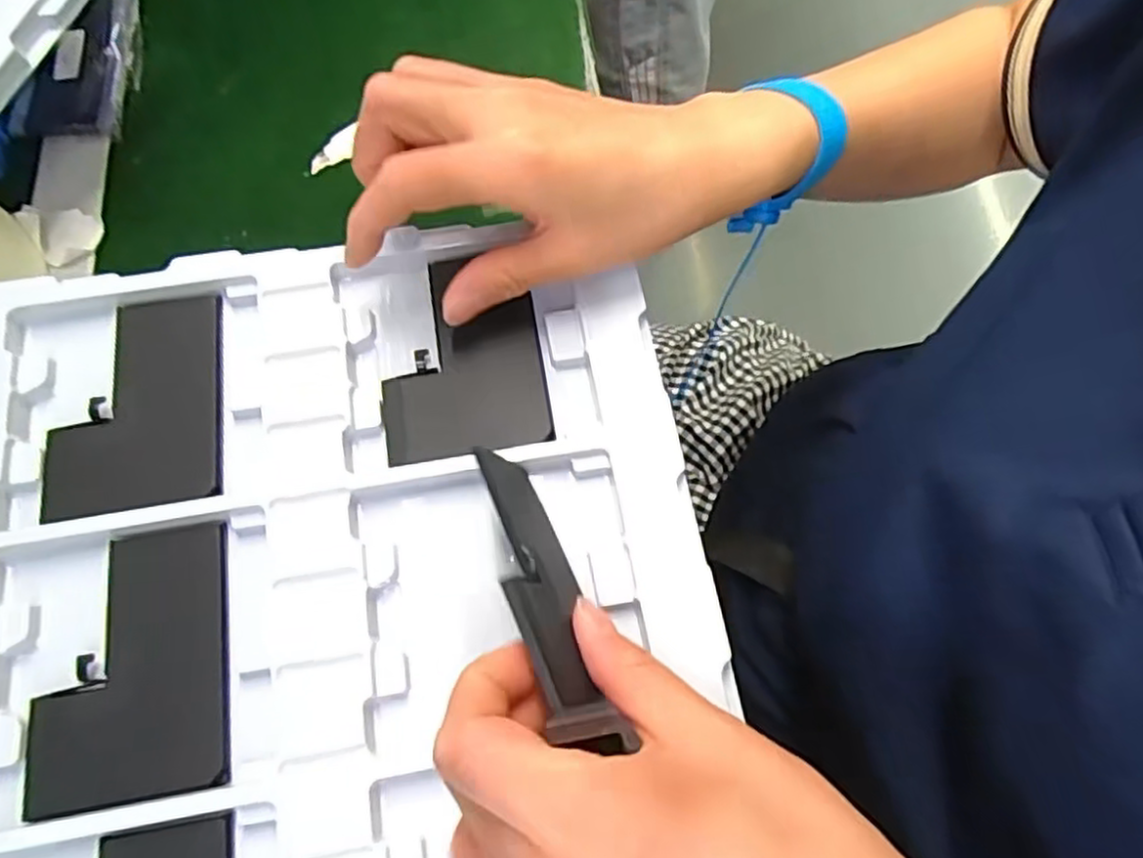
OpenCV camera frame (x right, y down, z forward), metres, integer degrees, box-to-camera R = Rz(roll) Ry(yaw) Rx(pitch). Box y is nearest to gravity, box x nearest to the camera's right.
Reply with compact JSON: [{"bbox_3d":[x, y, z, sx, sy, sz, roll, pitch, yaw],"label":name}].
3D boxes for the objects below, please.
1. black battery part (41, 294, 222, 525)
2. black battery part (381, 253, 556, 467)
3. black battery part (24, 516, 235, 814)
[{"bbox_3d":[-0.174,-0.010,0.285,0.064,0.008,0.089,-10,70,-5],"label":"black battery part"},{"bbox_3d":[-0.046,-0.031,0.296,0.066,0.008,0.090,-9,68,-5],"label":"black battery part"},{"bbox_3d":[-0.155,0.082,0.253,0.064,0.006,0.089,-9,70,-5],"label":"black battery part"}]

